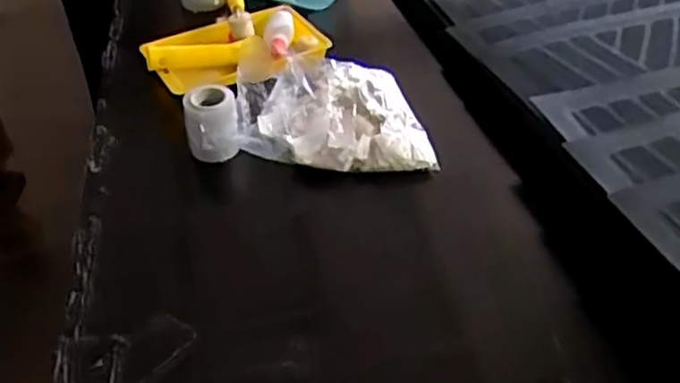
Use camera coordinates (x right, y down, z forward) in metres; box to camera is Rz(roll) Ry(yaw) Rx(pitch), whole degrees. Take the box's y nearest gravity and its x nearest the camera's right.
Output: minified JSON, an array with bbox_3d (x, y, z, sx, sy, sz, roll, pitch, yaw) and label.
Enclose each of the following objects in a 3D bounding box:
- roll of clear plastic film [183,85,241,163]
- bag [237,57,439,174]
[{"bbox_3d":[-0.130,-0.067,0.723,0.051,0.066,0.051,0,42,0],"label":"roll of clear plastic film"},{"bbox_3d":[-0.007,-0.092,0.752,0.203,0.064,0.151,-1,42,-1],"label":"bag"}]

